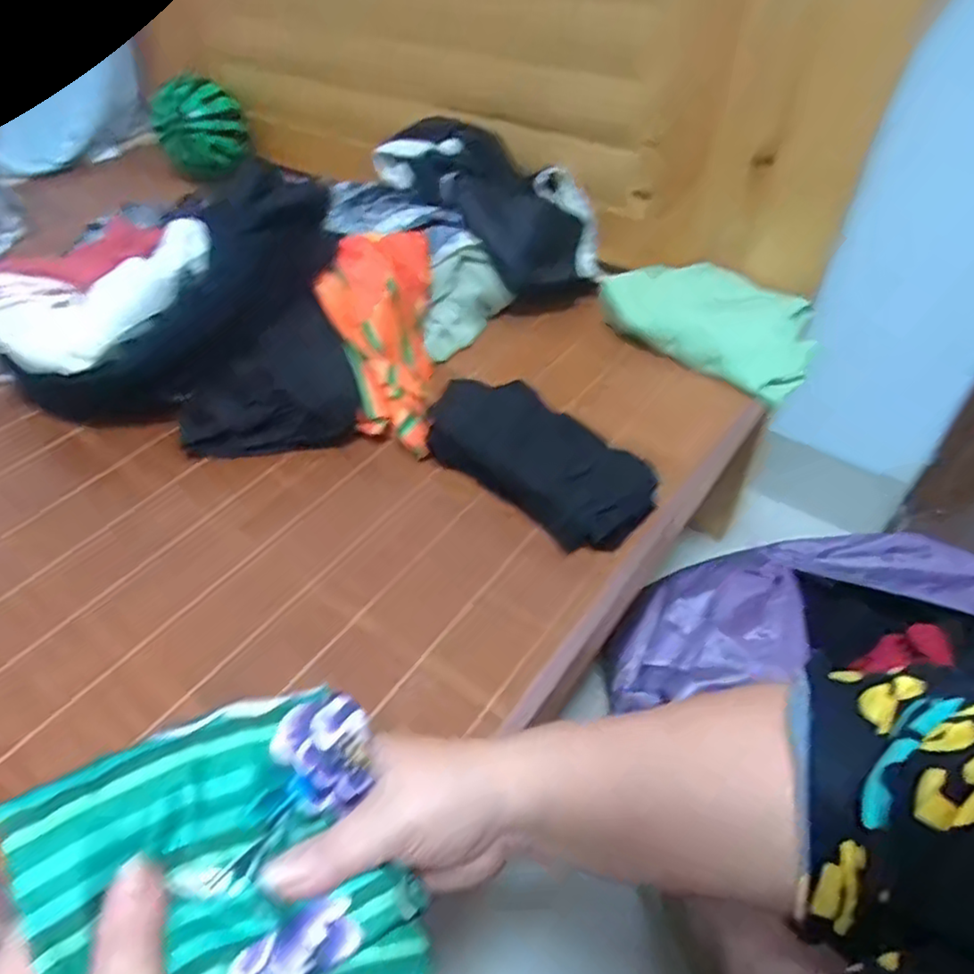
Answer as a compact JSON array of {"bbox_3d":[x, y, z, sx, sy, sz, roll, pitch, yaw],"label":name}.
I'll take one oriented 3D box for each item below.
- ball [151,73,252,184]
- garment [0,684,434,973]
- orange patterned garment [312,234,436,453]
[{"bbox_3d":[-0.448,-0.564,1.054,0.130,0.109,0.119,-1,50,1],"label":"ball"},{"bbox_3d":[-0.099,0.167,0.272,0.137,0.040,0.143,-20,74,-24],"label":"garment"},{"bbox_3d":[-0.100,-0.137,0.656,0.106,0.073,0.239,-7,71,-4],"label":"orange patterned garment"}]

